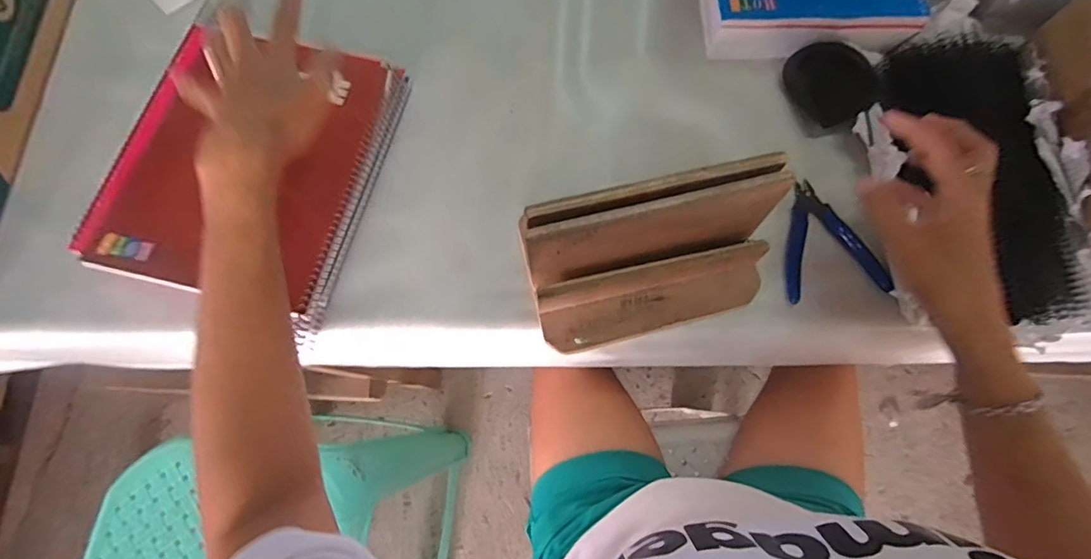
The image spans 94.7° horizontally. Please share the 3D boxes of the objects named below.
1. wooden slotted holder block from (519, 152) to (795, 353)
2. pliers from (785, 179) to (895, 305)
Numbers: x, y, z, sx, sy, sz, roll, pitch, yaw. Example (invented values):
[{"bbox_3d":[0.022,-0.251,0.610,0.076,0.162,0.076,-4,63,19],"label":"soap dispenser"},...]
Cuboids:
[{"bbox_3d":[0.087,-0.014,0.409,0.195,0.119,0.090,-13,72,-3],"label":"wooden slotted holder block"},{"bbox_3d":[0.262,-0.040,0.470,0.094,0.006,0.115,-6,72,-1],"label":"pliers"}]

